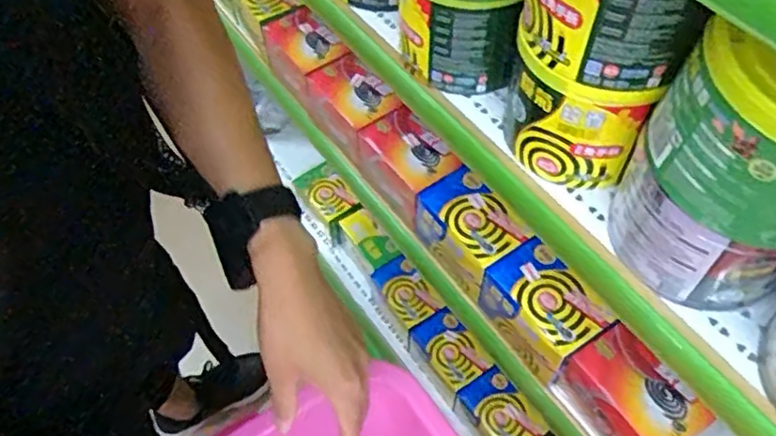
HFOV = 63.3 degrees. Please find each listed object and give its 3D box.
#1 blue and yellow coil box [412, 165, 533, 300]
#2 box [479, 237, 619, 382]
[{"bbox_3d":[0.106,0.019,0.813,0.078,0.089,0.131,-32,62,-18],"label":"blue and yellow coil box"},{"bbox_3d":[0.178,0.110,0.748,0.074,0.092,0.133,-31,62,-17],"label":"box"}]

